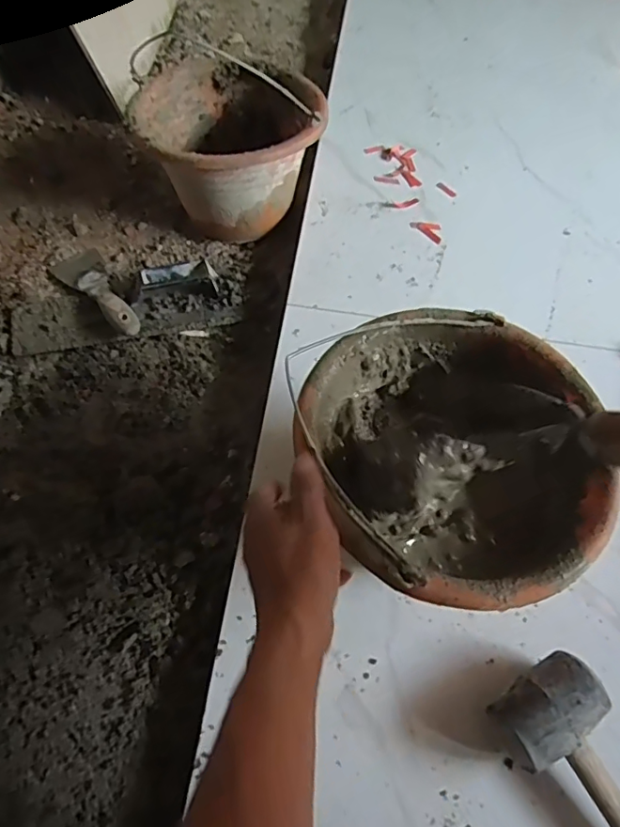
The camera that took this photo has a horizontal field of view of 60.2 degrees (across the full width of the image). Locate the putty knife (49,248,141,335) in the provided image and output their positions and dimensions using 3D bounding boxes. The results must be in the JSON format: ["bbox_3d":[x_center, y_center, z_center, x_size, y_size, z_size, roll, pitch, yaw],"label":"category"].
[{"bbox_3d":[-0.283,-0.164,0.720,0.066,0.019,0.211,-31,51,-19],"label":"putty knife"}]

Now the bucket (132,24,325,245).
[{"bbox_3d":[-0.110,-0.359,0.756,0.240,0.186,0.229,1,62,-2],"label":"bucket"}]

